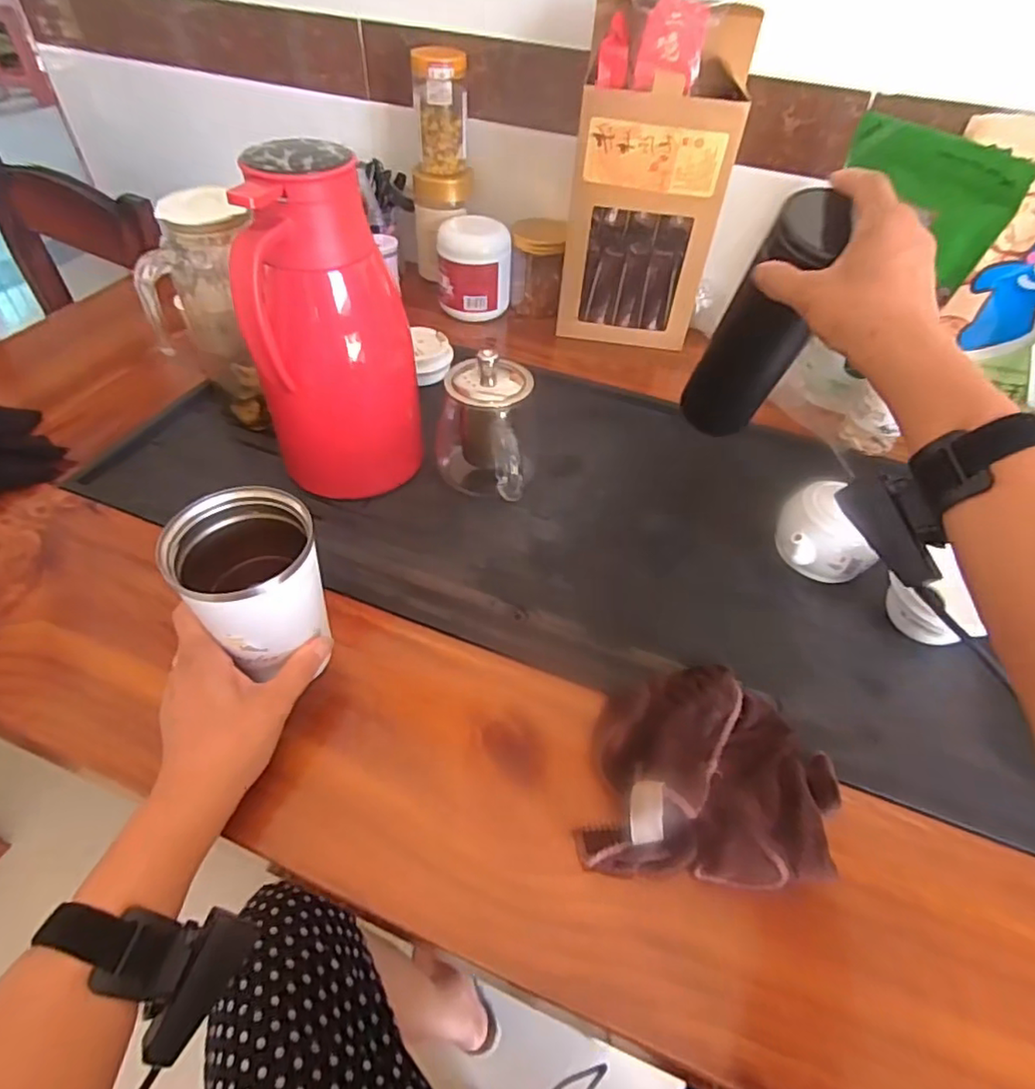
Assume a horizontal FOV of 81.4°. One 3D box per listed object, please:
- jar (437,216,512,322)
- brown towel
[{"bbox_3d":[-0.053,-0.333,0.736,0.087,0.099,0.075,-1,48,-6],"label":"jar"},{"bbox_3d":[0.122,0.139,0.383,0.145,0.049,0.138,9,48,4],"label":"brown towel"}]

